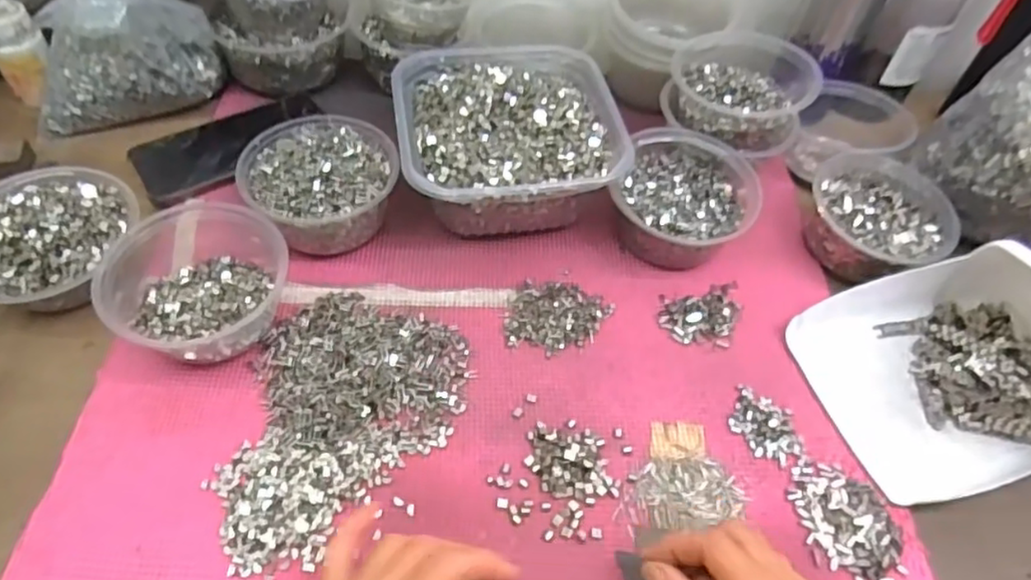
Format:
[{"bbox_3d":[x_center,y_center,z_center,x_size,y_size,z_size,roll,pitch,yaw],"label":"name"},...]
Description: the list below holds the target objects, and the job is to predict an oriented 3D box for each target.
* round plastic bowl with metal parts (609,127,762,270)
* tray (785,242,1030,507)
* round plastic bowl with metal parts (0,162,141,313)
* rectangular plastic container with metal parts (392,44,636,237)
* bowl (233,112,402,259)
[{"bbox_3d":[0.134,-0.070,0.528,0.105,0.058,0.122,21,55,11],"label":"round plastic bowl with metal parts"},{"bbox_3d":[0.305,0.045,0.443,0.176,0.080,0.147,-12,55,-12],"label":"tray"},{"bbox_3d":[-0.337,-0.035,0.468,0.111,0.066,0.110,2,54,-3],"label":"round plastic bowl with metal parts"},{"bbox_3d":[-0.011,-0.132,0.554,0.169,0.074,0.193,-7,55,-9],"label":"rectangular plastic container with metal parts"},{"bbox_3d":[-0.150,-0.083,0.516,0.110,0.062,0.115,2,54,-3],"label":"bowl"}]

